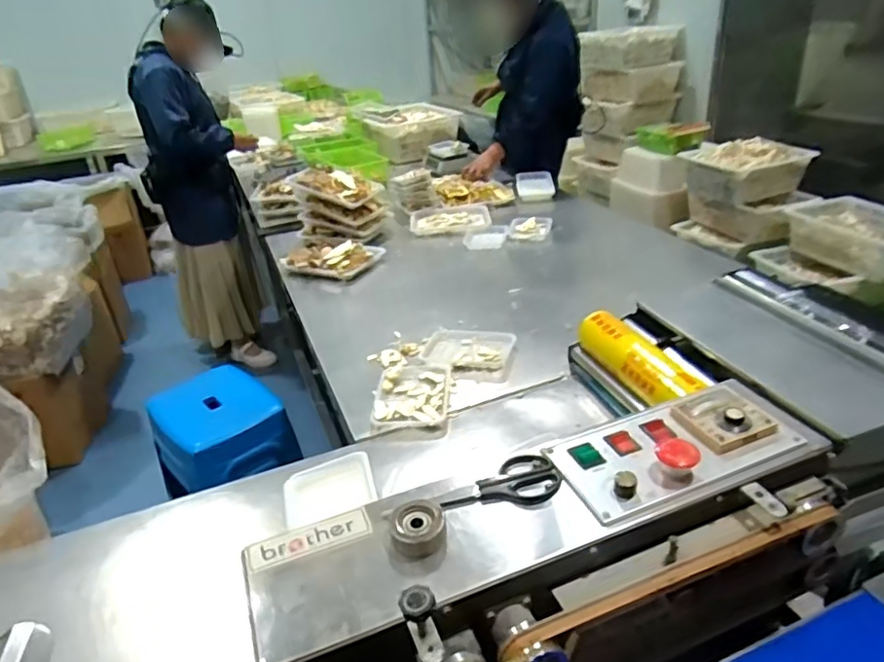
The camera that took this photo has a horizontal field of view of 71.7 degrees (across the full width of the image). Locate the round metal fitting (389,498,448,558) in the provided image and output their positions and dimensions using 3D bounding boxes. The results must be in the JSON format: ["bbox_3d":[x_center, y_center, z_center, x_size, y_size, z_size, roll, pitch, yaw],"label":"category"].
[{"bbox_3d":[-0.020,0.170,0.528,0.047,0.021,0.043,-13,30,-16],"label":"round metal fitting"}]

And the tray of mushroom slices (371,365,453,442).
[{"bbox_3d":[-0.054,0.130,1.156,0.137,0.027,0.219,-2,28,4],"label":"tray of mushroom slices"}]

